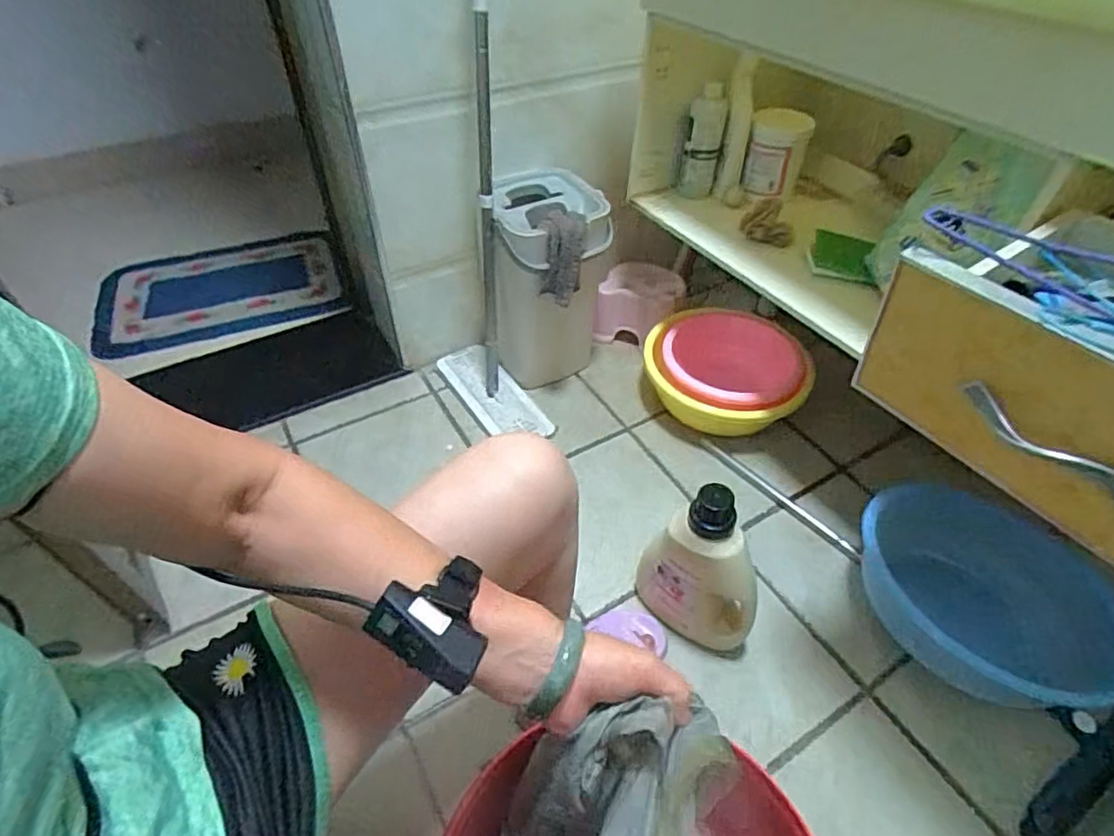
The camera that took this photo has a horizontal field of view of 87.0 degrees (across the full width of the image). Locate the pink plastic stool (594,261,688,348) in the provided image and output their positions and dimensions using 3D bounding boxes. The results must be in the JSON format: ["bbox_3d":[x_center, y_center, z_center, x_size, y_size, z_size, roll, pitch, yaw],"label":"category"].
[{"bbox_3d":[0.192,-0.262,1.373,0.190,0.141,0.167,11,48,8],"label":"pink plastic stool"}]

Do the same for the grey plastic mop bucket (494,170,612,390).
[{"bbox_3d":[-0.016,-0.263,1.205,0.217,0.401,0.250,-1,47,-3],"label":"grey plastic mop bucket"}]

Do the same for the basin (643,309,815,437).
[{"bbox_3d":[0.340,-0.089,1.225,0.309,0.140,0.281,1,47,-1],"label":"basin"}]

